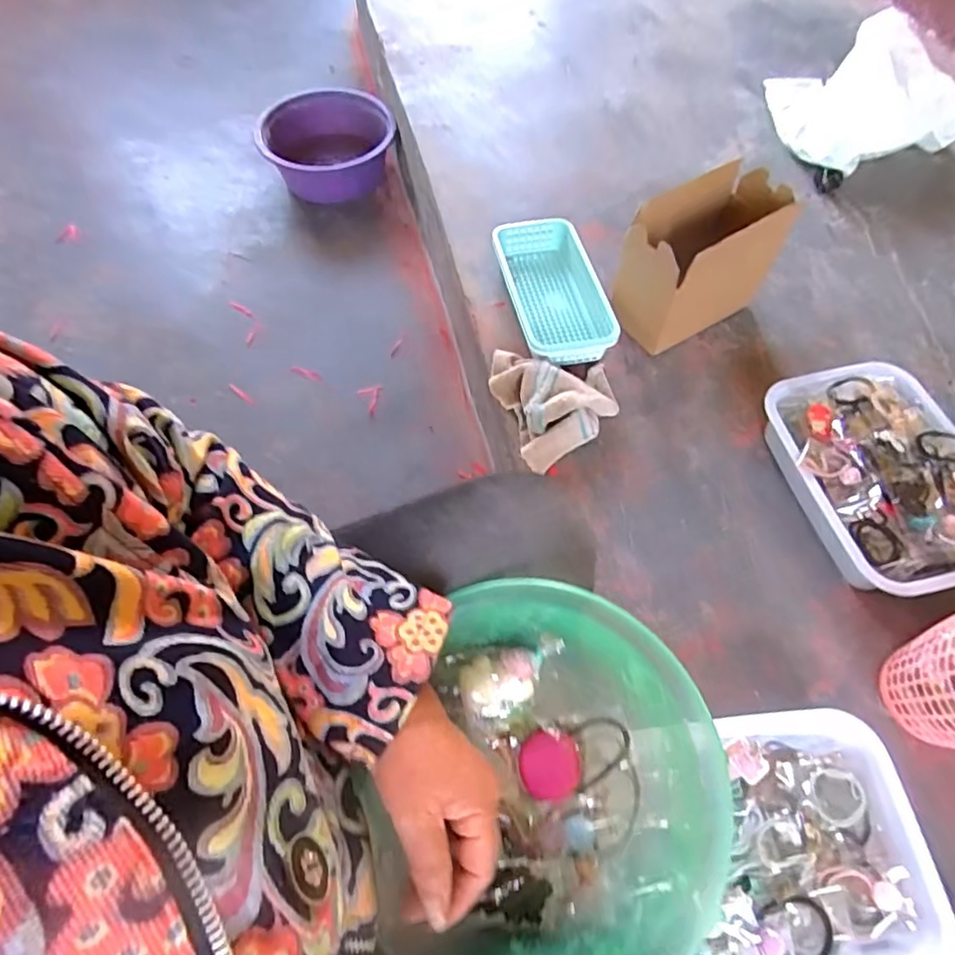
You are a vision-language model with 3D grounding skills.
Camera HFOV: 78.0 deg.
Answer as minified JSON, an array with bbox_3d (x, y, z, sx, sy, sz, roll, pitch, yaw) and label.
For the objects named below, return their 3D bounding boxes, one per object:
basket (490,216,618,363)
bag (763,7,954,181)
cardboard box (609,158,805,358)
[{"bbox_3d":[0.113,-0.272,0.869,0.138,0.061,0.260,-7,61,-13],"label":"basket"},{"bbox_3d":[0.673,-0.679,1.039,0.258,0.151,0.275,-16,64,-17],"label":"bag"},{"bbox_3d":[0.291,-0.291,0.797,0.209,0.179,0.113,-26,67,-21],"label":"cardboard box"}]

